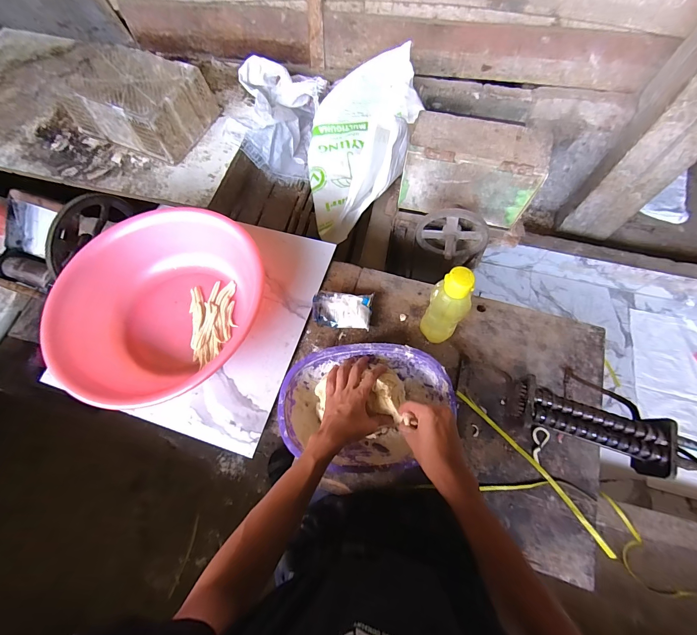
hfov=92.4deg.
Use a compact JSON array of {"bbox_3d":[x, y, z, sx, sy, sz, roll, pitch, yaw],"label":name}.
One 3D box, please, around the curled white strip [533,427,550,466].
[{"bbox_3d":[0.352,0.234,0.620,0.030,0.005,0.064,32,70,12],"label":"curled white strip"}]

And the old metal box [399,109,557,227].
[{"bbox_3d":[0.338,-0.410,0.942,0.356,0.226,0.130,13,67,5],"label":"old metal box"}]

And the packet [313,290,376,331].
[{"bbox_3d":[-0.014,-0.016,0.723,0.126,0.037,0.076,8,66,2],"label":"packet"}]

